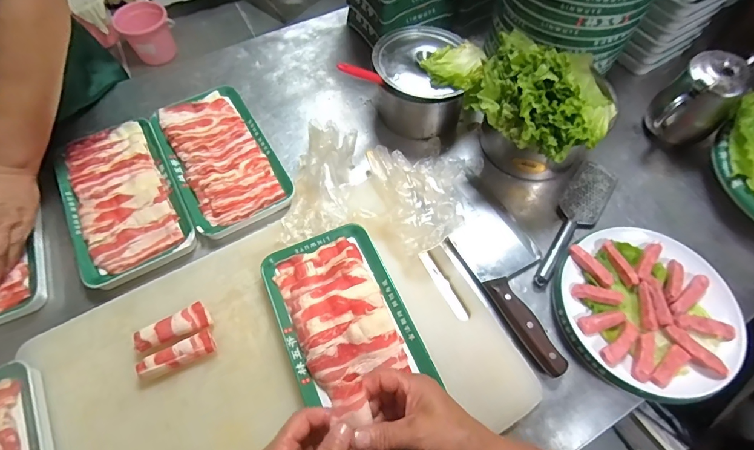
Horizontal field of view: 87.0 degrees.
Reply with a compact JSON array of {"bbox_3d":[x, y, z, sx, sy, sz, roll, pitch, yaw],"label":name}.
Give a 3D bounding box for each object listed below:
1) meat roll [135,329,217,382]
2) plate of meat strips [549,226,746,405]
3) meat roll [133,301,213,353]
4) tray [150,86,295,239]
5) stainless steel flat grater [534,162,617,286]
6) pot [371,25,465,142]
[{"bbox_3d":[-0.210,0.140,0.419,0.076,0.020,0.023,-26,62,-15],"label":"meat roll"},{"bbox_3d":[0.309,0.093,0.452,0.200,0.032,0.186,0,58,0],"label":"plate of meat strips"},{"bbox_3d":[-0.221,0.114,0.435,0.076,0.021,0.029,-25,62,-15],"label":"meat roll"},{"bbox_3d":[-0.224,-0.101,0.567,0.134,0.028,0.252,-27,62,-16],"label":"tray"},{"bbox_3d":[0.263,-0.011,0.525,0.052,0.020,0.225,31,63,18],"label":"stainless steel flat grater"},{"bbox_3d":[0.062,-0.214,0.598,0.132,0.092,0.161,1,60,0],"label":"pot"}]

